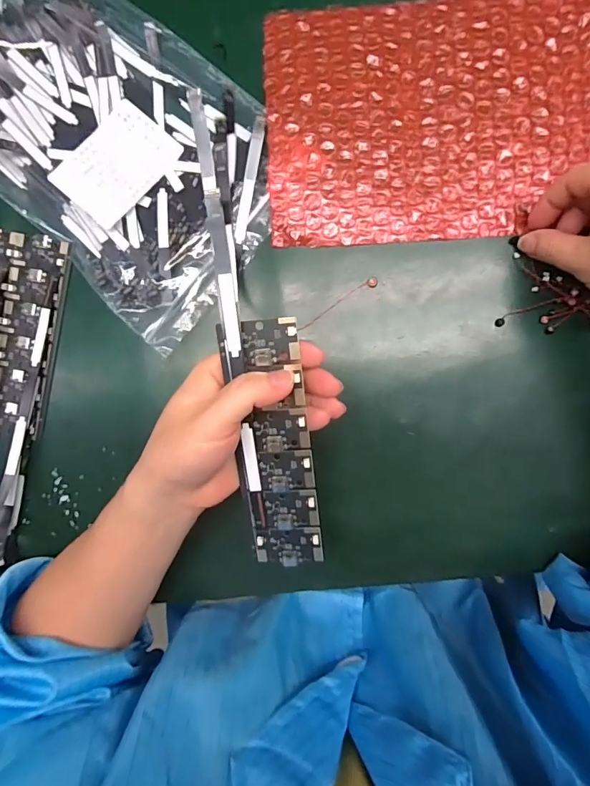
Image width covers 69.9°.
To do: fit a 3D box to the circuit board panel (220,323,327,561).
[{"bbox_3d":[-0.010,0.030,0.216,0.037,0.005,0.131,-5,106,5],"label":"circuit board panel"}]

